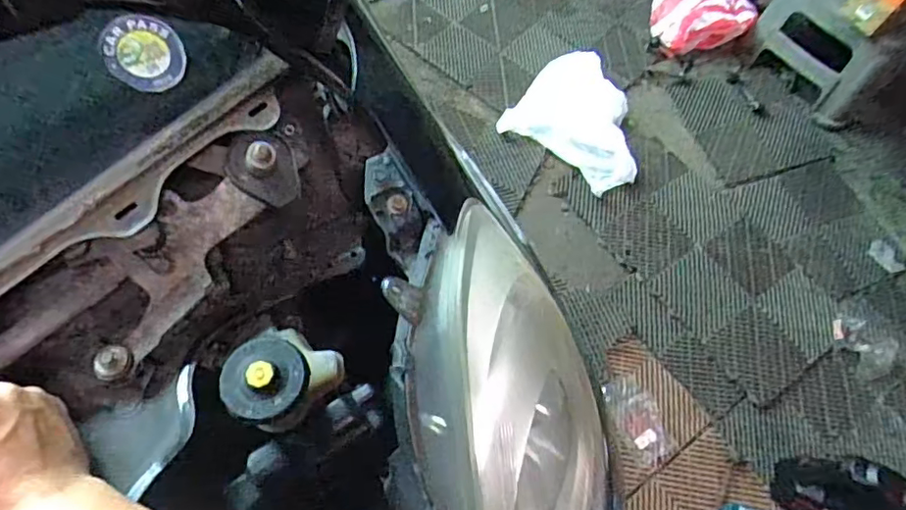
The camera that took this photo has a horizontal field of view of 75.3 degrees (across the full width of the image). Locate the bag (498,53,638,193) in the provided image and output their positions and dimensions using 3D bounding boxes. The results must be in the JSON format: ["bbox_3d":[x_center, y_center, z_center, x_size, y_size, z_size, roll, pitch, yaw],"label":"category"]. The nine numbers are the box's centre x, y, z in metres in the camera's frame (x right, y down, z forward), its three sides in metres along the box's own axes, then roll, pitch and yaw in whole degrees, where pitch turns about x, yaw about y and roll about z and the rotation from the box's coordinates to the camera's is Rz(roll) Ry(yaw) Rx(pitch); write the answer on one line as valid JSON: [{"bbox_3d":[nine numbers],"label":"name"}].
[{"bbox_3d":[0.409,-0.412,1.787,0.421,0.083,0.380,37,65,15],"label":"bag"}]

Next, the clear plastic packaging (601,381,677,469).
[{"bbox_3d":[0.448,0.392,1.401,0.109,0.020,0.205,-25,66,-16],"label":"clear plastic packaging"}]

